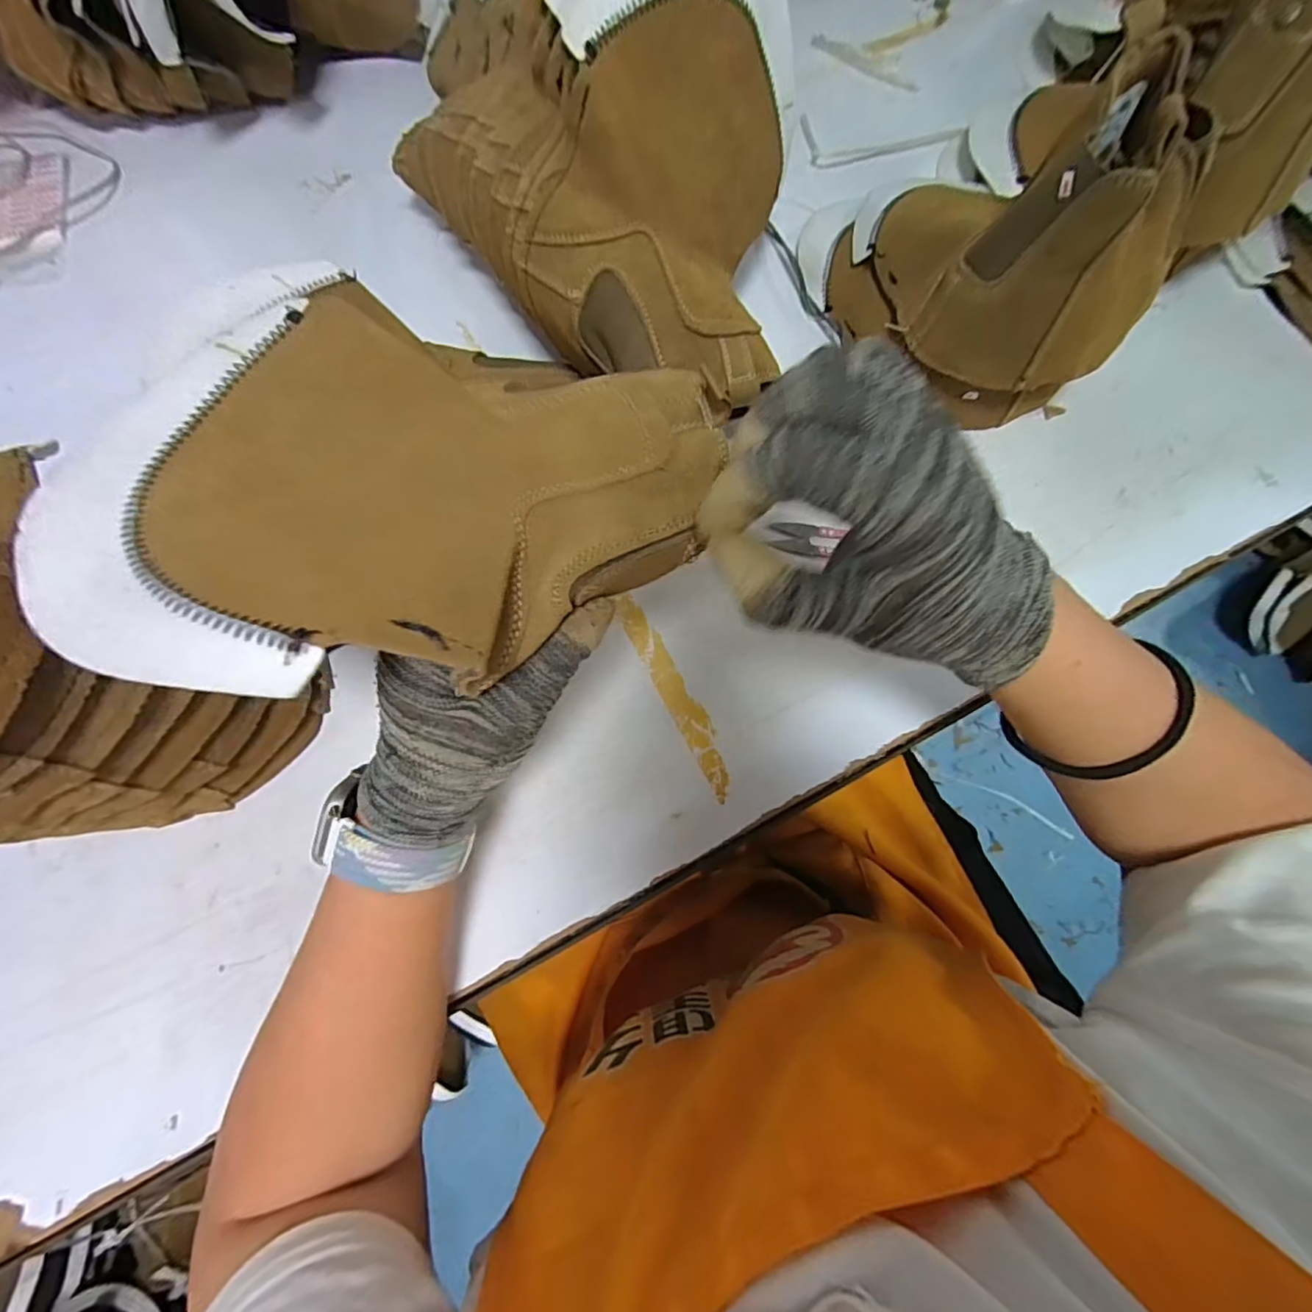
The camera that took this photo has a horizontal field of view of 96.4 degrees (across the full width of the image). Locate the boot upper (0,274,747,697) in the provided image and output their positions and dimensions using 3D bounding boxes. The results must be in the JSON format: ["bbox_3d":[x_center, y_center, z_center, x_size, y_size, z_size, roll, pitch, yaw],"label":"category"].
[{"bbox_3d":[-0.103,-0.065,0.212,0.226,0.059,0.174,14,73,5],"label":"boot upper"}]

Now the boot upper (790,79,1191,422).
[{"bbox_3d":[0.195,-0.281,0.389,0.107,0.169,0.245,-31,74,-9],"label":"boot upper"}]

